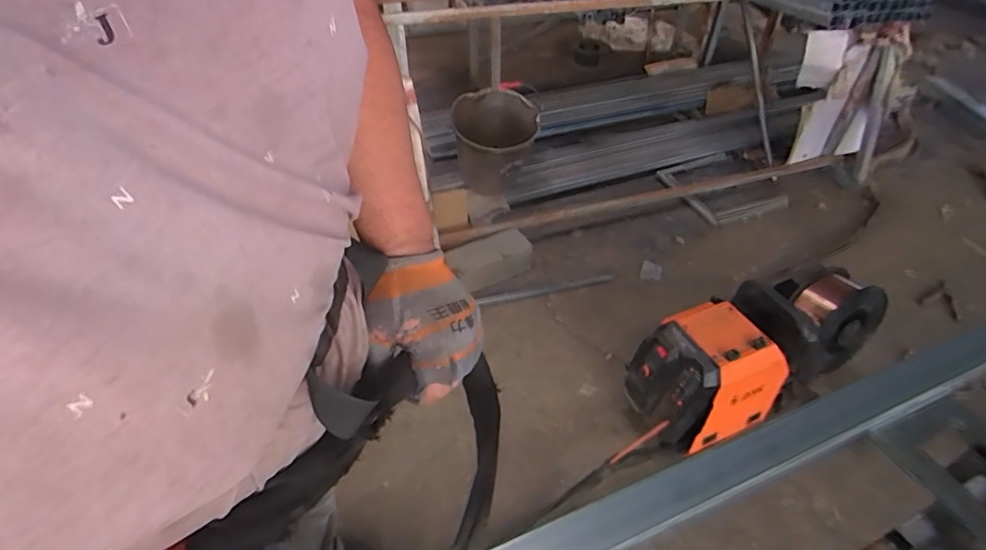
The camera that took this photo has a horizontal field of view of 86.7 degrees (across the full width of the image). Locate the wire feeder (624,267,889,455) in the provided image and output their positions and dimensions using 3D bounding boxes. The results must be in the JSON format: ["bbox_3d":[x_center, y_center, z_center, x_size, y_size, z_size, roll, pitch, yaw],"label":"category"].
[{"bbox_3d":[0.678,0.191,1.358,0.669,0.255,0.268,-20,49,-20],"label":"wire feeder"}]

